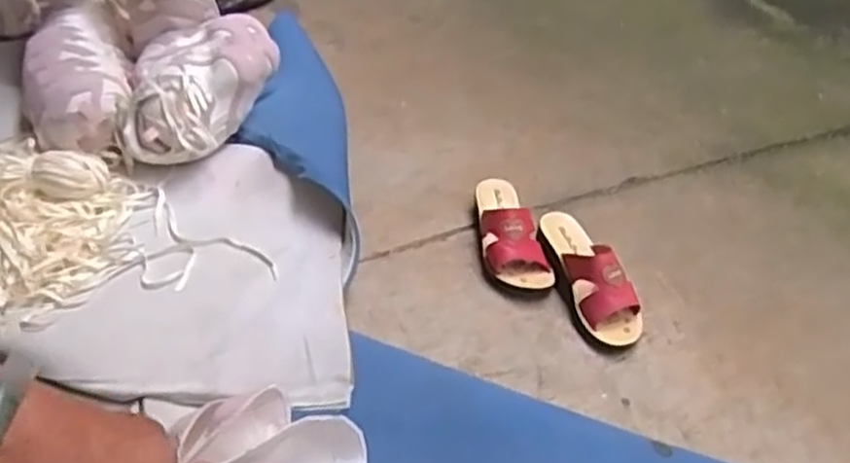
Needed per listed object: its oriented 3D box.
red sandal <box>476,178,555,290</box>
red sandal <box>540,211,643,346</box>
[{"bbox_3d":[0.128,-0.008,1.134,0.097,0.072,0.211,1,44,-5],"label":"red sandal"},{"bbox_3d":[0.231,0.055,1.066,0.089,0.081,0.214,-6,45,-12],"label":"red sandal"}]

